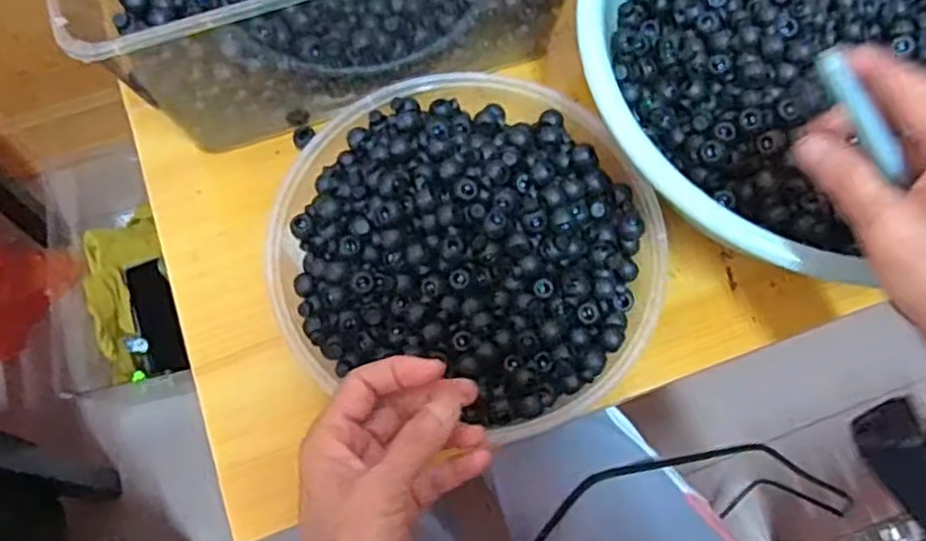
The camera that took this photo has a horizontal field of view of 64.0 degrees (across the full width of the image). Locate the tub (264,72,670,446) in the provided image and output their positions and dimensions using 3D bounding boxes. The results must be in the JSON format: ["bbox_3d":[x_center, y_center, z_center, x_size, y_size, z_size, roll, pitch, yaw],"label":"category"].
[{"bbox_3d":[0.003,-0.014,0.449,0.229,0.050,0.214,18,72,6],"label":"tub"}]

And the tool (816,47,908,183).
[{"bbox_3d":[0.165,-0.064,0.305,0.010,0.007,0.062,-44,105,-13],"label":"tool"}]

